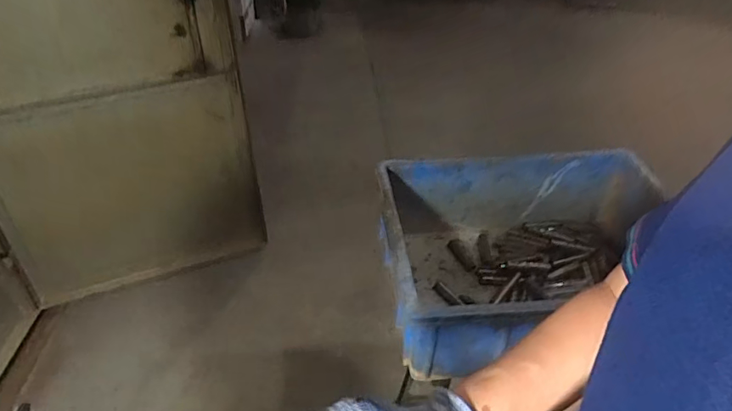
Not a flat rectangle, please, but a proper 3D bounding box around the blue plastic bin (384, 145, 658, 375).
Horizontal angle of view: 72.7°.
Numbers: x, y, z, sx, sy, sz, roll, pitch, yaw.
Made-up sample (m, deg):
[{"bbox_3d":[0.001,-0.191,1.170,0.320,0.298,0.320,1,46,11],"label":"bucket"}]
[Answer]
[{"bbox_3d":[0.279,0.082,0.813,0.481,0.176,0.350,-4,36,-3],"label":"blue plastic bin"}]

